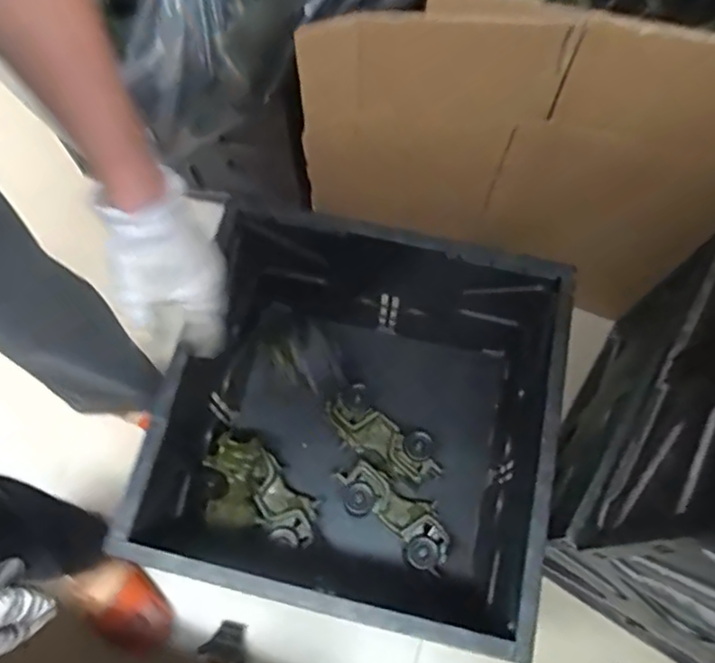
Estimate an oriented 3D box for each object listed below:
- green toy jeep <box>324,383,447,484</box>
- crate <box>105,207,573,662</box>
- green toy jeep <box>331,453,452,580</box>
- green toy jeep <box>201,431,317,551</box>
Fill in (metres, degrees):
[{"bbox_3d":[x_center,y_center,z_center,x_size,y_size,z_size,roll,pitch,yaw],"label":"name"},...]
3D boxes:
[{"bbox_3d":[0.037,0.160,0.946,0.180,0.092,0.072,36,74,13],"label":"green toy jeep"},{"bbox_3d":[0.013,0.132,0.842,0.460,0.336,0.430,11,70,4],"label":"crate"},{"bbox_3d":[0.047,0.261,0.908,0.188,0.067,0.080,38,74,13],"label":"green toy jeep"},{"bbox_3d":[-0.145,0.224,0.851,0.111,0.191,0.079,-44,35,-14],"label":"green toy jeep"}]

